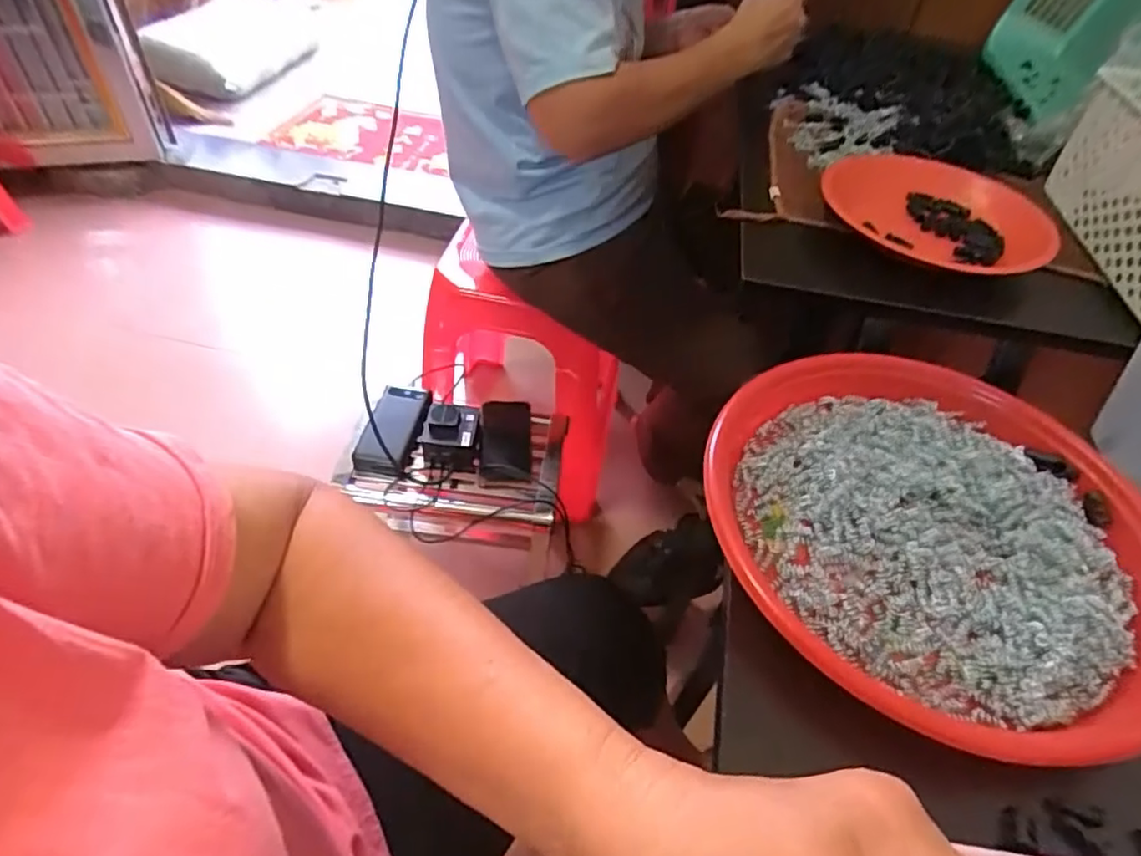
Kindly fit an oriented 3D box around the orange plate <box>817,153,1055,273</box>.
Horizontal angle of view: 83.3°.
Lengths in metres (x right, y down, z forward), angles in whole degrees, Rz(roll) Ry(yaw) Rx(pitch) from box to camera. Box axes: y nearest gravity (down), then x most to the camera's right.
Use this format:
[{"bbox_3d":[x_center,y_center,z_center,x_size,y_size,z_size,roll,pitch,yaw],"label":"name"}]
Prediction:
[{"bbox_3d":[0.334,-0.200,0.581,0.191,0.032,0.172,36,54,25],"label":"orange plate"}]

